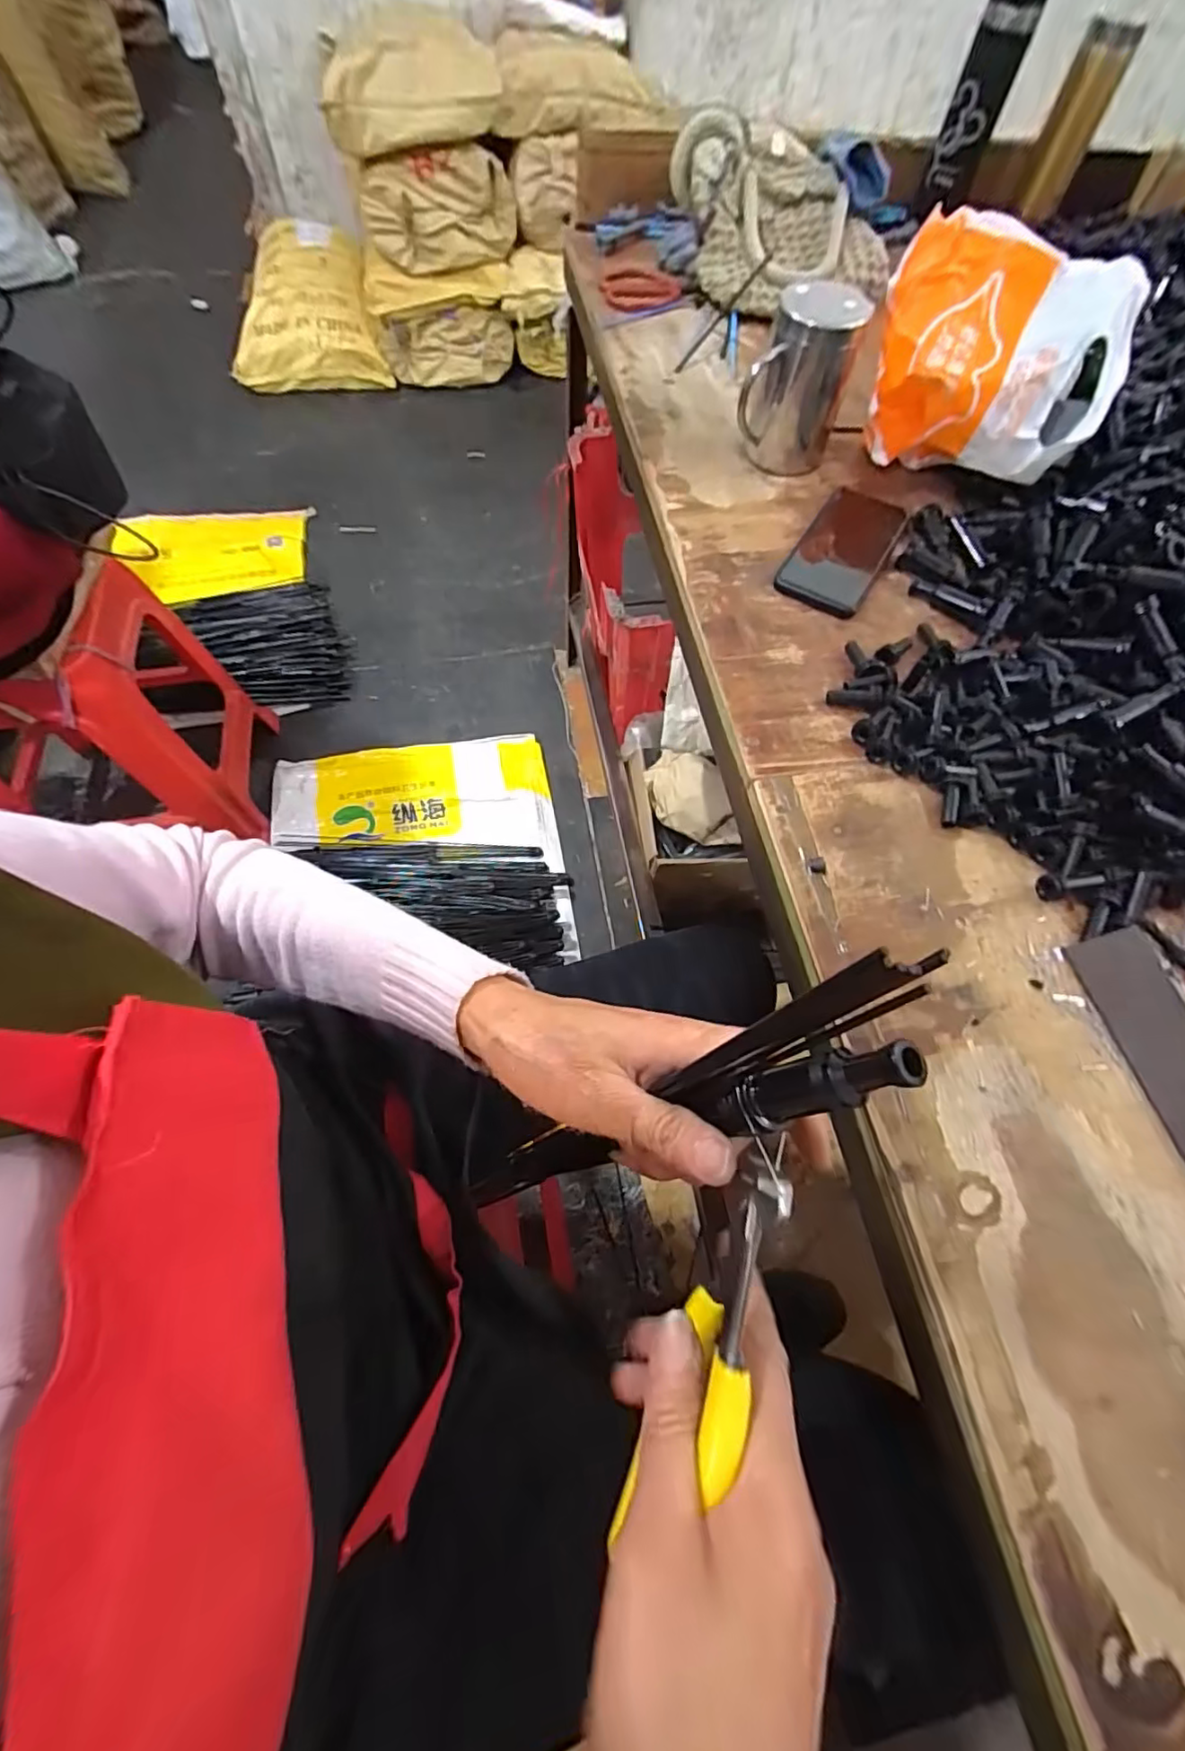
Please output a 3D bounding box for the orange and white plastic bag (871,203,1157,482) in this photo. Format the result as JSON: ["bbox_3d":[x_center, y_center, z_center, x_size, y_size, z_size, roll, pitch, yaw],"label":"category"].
[{"bbox_3d":[0.340,-0.438,0.529,0.193,0.149,0.119,19,65,6],"label":"orange and white plastic bag"}]

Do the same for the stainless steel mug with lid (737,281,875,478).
[{"bbox_3d":[0.186,-0.448,0.548,0.085,0.131,0.075,20,65,8],"label":"stainless steel mug with lid"}]

